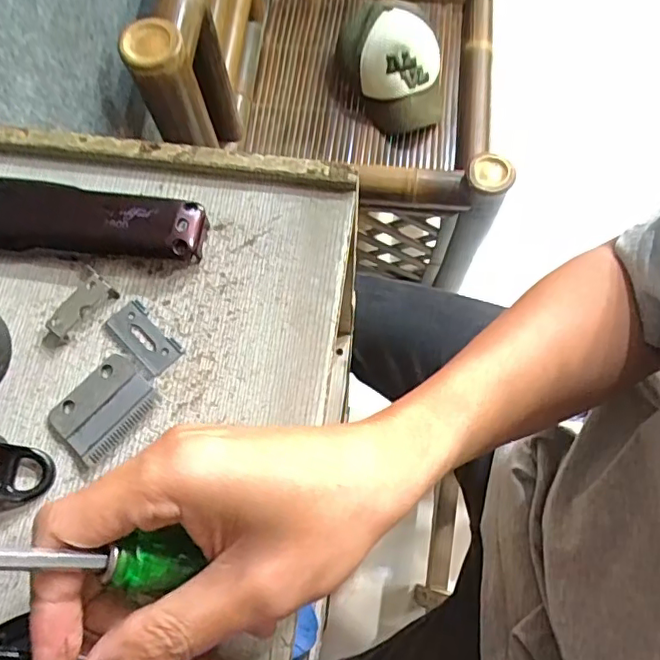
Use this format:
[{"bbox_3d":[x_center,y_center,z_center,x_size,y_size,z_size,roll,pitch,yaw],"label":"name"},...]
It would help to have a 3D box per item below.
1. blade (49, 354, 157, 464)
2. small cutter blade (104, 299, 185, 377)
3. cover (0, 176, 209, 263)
[{"bbox_3d":[-0.111,0.037,0.278,0.034,0.004,0.046,41,79,9],"label":"blade"},{"bbox_3d":[-0.094,0.004,0.286,0.021,0.004,0.040,-42,80,-11],"label":"small cutter blade"},{"bbox_3d":[-0.136,-0.058,0.295,0.139,0.018,0.035,7,75,1],"label":"cover"}]

